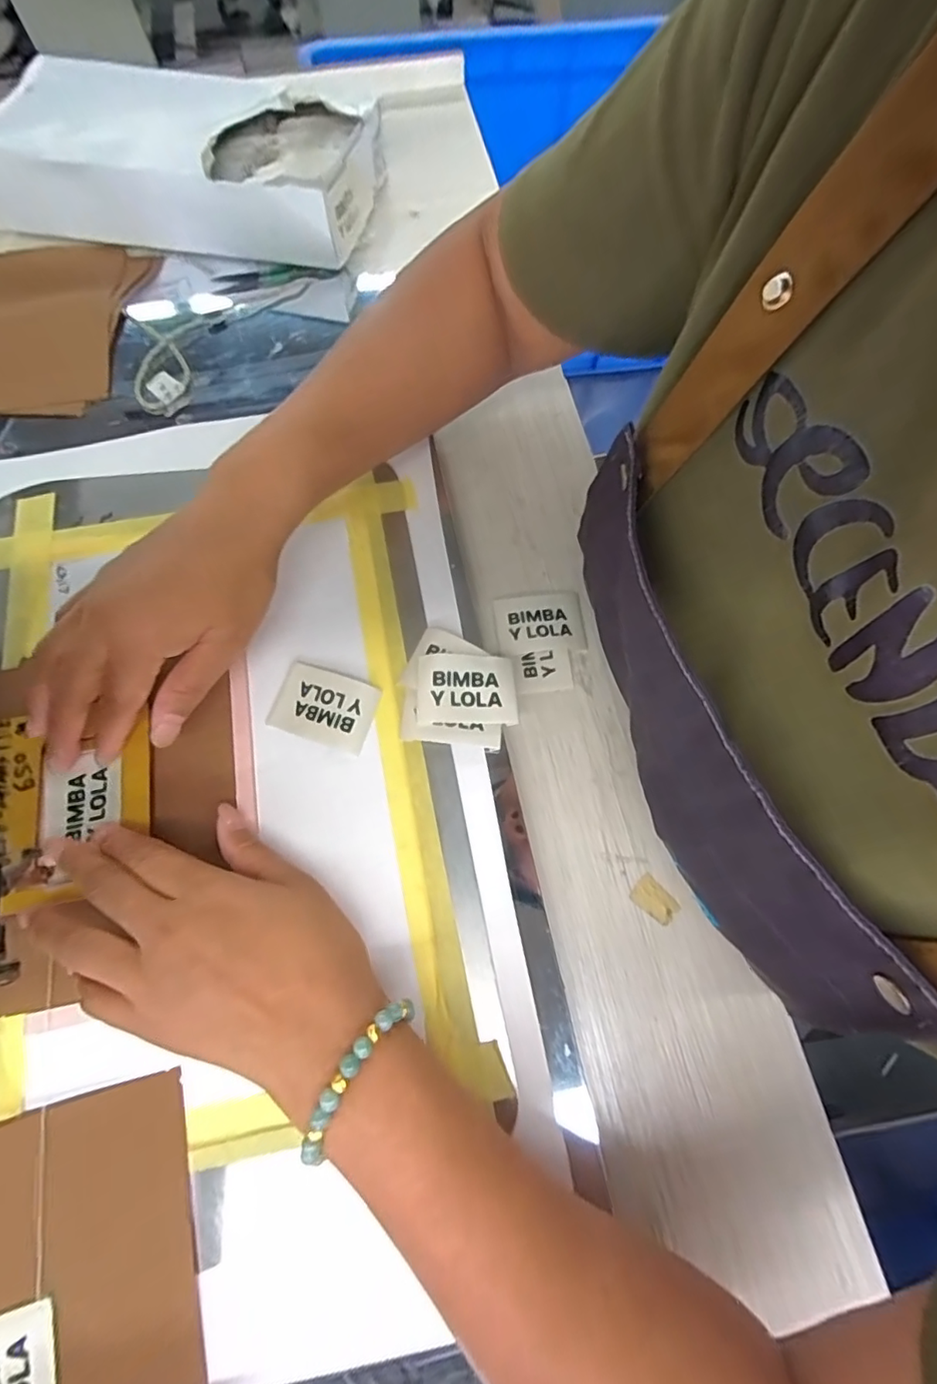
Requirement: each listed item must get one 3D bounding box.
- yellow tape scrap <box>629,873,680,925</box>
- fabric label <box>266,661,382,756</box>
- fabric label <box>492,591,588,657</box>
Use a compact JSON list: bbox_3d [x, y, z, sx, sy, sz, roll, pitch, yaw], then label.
[{"bbox_3d":[0.103,0.115,0.303,0.025,0.004,0.017,42,74,13],"label":"yellow tape scrap"},{"bbox_3d":[-0.083,0.008,0.314,0.057,0.004,0.041,17,75,8],"label":"fabric label"},{"bbox_3d":[0.046,-0.045,0.354,0.055,0.005,0.042,-7,70,-3],"label":"fabric label"}]

